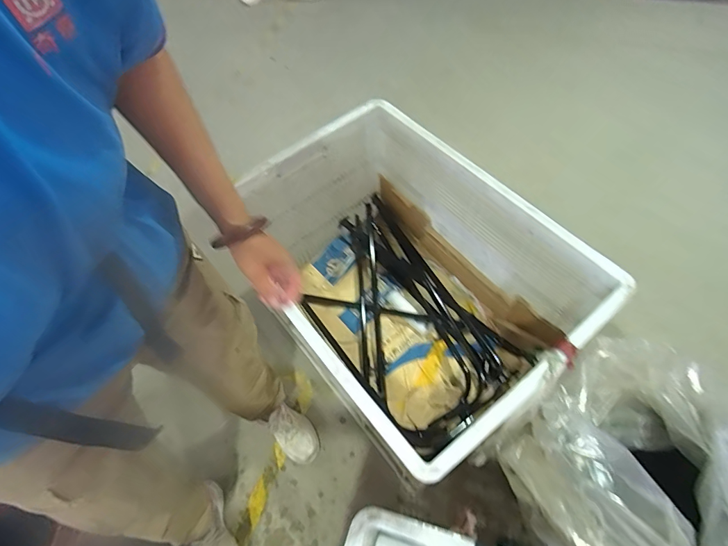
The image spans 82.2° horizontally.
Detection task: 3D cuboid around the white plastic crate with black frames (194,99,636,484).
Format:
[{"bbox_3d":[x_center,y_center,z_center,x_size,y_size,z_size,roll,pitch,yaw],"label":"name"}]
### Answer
[{"bbox_3d":[0.081,0.038,1.146,0.542,0.511,0.797,-35,62,-17],"label":"white plastic crate with black frames"}]

